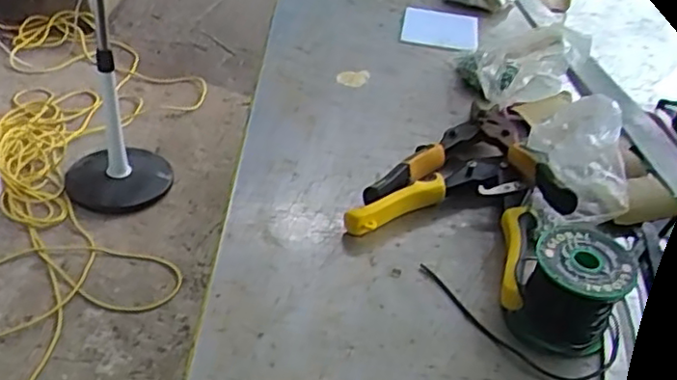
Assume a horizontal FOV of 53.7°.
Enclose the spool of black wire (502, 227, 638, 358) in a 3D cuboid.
[{"bbox_3d":[0.171,0.073,0.488,0.066,0.064,0.067,2,39,-2],"label":"spool of black wire"}]

